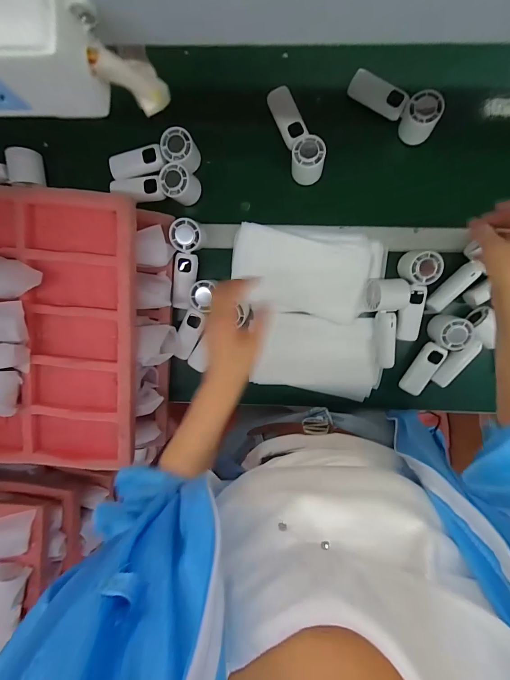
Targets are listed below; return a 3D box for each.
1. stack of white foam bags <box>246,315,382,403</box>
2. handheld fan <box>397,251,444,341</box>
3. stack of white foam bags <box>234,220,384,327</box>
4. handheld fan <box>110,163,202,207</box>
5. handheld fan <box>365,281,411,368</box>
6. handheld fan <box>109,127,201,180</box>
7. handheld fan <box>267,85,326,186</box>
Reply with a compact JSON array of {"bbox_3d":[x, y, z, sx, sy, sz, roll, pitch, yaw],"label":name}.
[{"bbox_3d":[0.121,0.029,0.585,0.228,0.017,0.147,9,98,1],"label":"stack of white foam bags"},{"bbox_3d":[0.275,-0.074,0.539,0.052,0.053,0.151,8,98,1],"label":"handheld fan"},{"bbox_3d":[0.091,-0.124,0.560,0.261,0.017,0.153,10,98,1],"label":"stack of white foam bags"},{"bbox_3d":[-0.175,-0.268,0.537,0.150,0.052,0.054,1,97,2],"label":"handheld fan"},{"bbox_3d":[0.236,-0.027,0.544,0.068,0.051,0.155,-2,97,2],"label":"handheld fan"},{"bbox_3d":[-0.171,-0.312,0.534,0.145,0.049,0.057,-10,97,3],"label":"handheld fan"},{"bbox_3d":[0.071,-0.346,0.514,0.053,0.043,0.153,-22,96,5],"label":"handheld fan"}]

